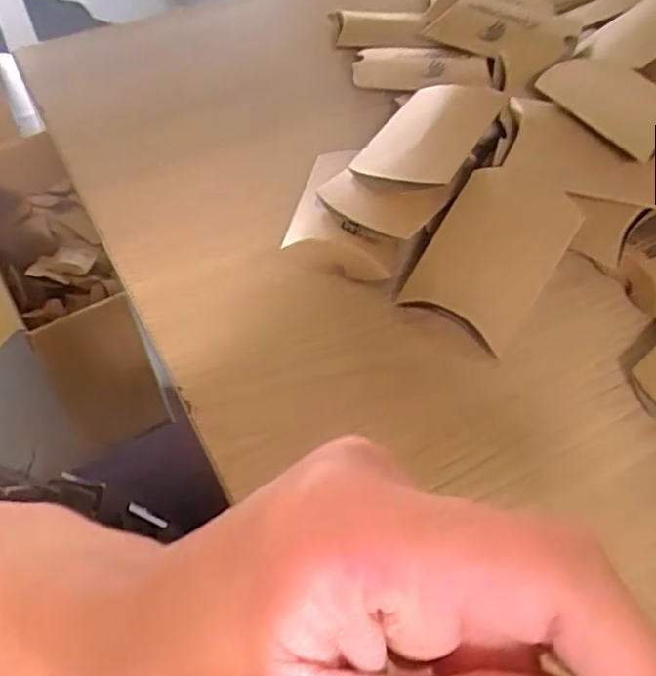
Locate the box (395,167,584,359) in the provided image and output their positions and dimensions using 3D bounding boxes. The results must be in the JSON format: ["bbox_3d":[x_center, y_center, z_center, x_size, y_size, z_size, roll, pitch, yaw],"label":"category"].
[{"bbox_3d":[0.081,-0.043,0.314,0.057,0.015,0.087,31,75,7],"label":"box"}]

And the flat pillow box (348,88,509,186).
[{"bbox_3d":[0.052,-0.109,0.348,0.056,0.018,0.084,13,54,35],"label":"flat pillow box"}]

